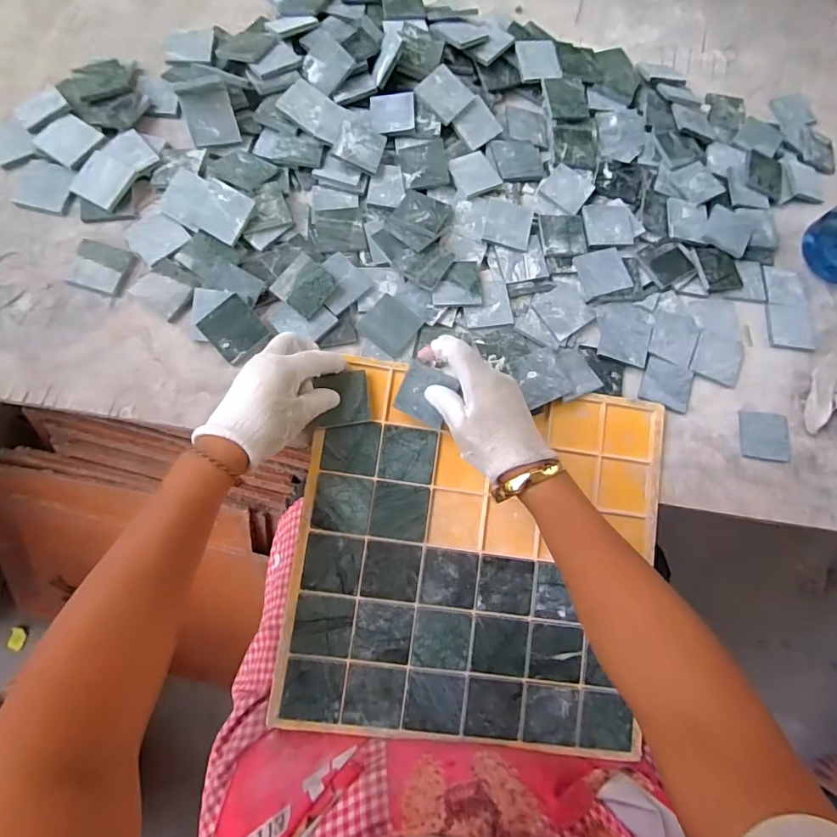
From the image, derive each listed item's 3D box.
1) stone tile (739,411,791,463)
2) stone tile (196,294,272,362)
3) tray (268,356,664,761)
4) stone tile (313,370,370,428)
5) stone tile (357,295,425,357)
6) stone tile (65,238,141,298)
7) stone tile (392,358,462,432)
[{"bbox_3d":[0.347,0.018,0.475,0.054,0.005,0.047,8,75,-4],"label":"stone tile"},{"bbox_3d":[-0.173,-0.084,0.444,0.047,0.010,0.050,-39,88,-9],"label":"stone tile"},{"bbox_3d":[0.054,0.121,0.429,0.318,0.011,0.310,8,82,-4],"label":"tray"},{"bbox_3d":[-0.069,-0.018,0.434,0.047,0.004,0.049,-6,84,-6],"label":"stone tile"},{"bbox_3d":[-0.026,-0.090,0.460,0.049,0.005,0.045,39,75,4],"label":"stone tile"},{"bbox_3d":[-0.307,-0.146,0.460,0.055,0.006,0.049,16,75,-2],"label":"stone tile"},{"bbox_3d":[0.006,-0.021,0.417,0.046,0.006,0.049,24,109,4],"label":"stone tile"}]

